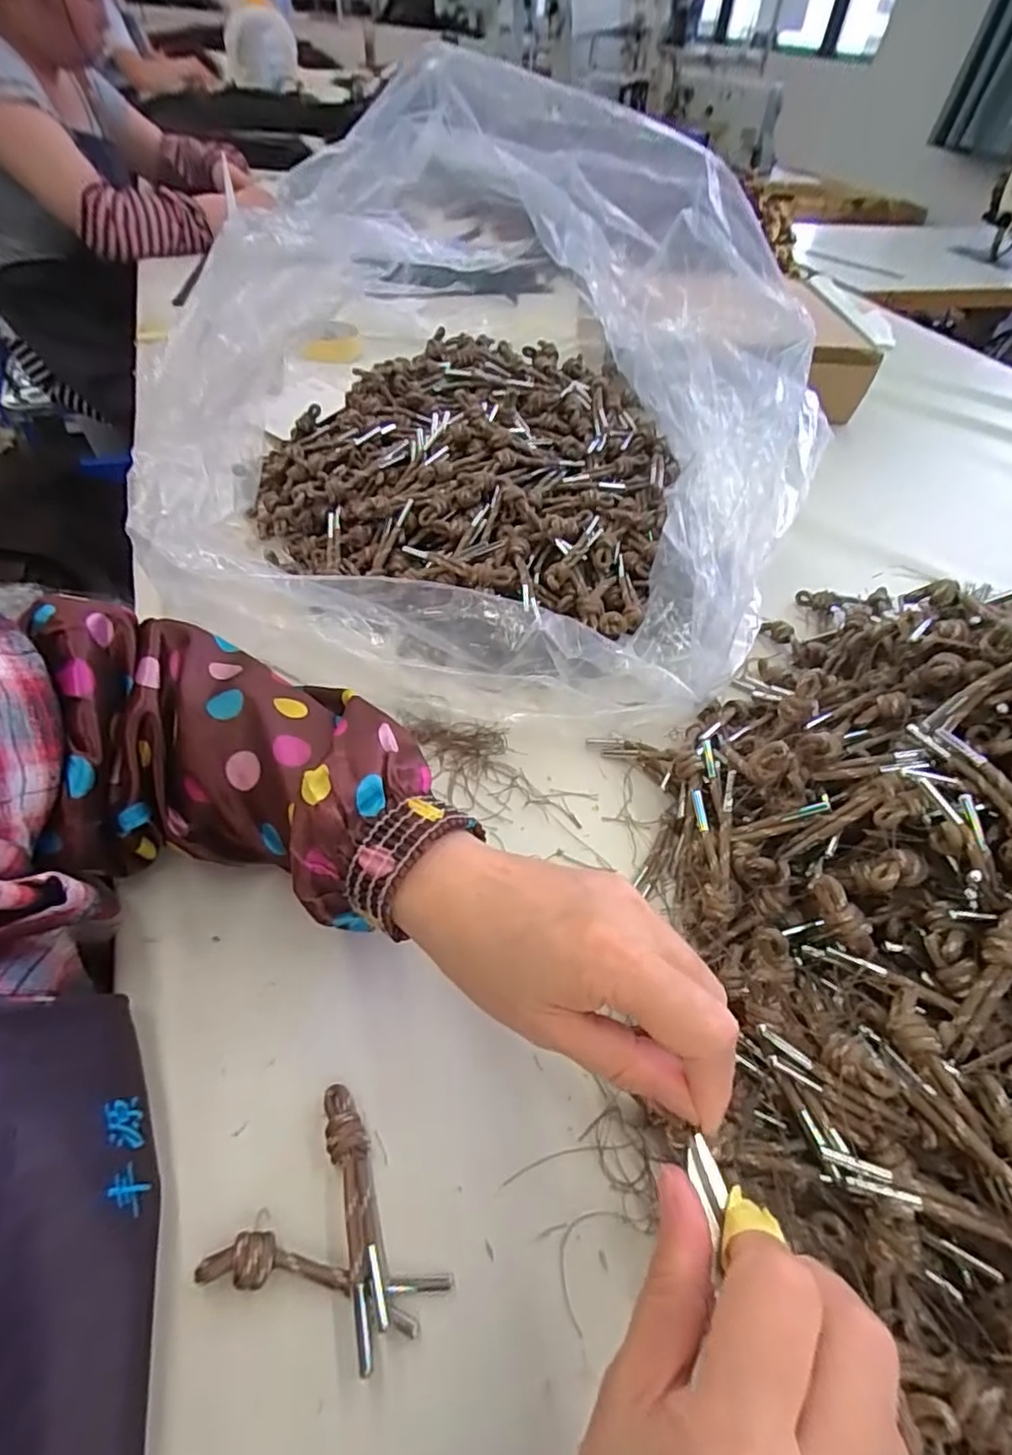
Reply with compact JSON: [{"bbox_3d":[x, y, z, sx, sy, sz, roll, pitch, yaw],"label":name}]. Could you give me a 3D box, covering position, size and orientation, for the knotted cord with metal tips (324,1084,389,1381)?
[{"bbox_3d":[-0.058,0.189,0.243,0.015,0.016,0.089,-14,52,-14],"label":"knotted cord with metal tips"}]

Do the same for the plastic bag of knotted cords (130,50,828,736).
[{"bbox_3d":[-0.034,-0.307,0.512,0.550,0.260,0.562,17,51,11],"label":"plastic bag of knotted cords"}]

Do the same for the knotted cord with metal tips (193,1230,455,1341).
[{"bbox_3d":[-0.067,0.205,0.228,0.091,0.017,0.018,10,50,5],"label":"knotted cord with metal tips"}]

